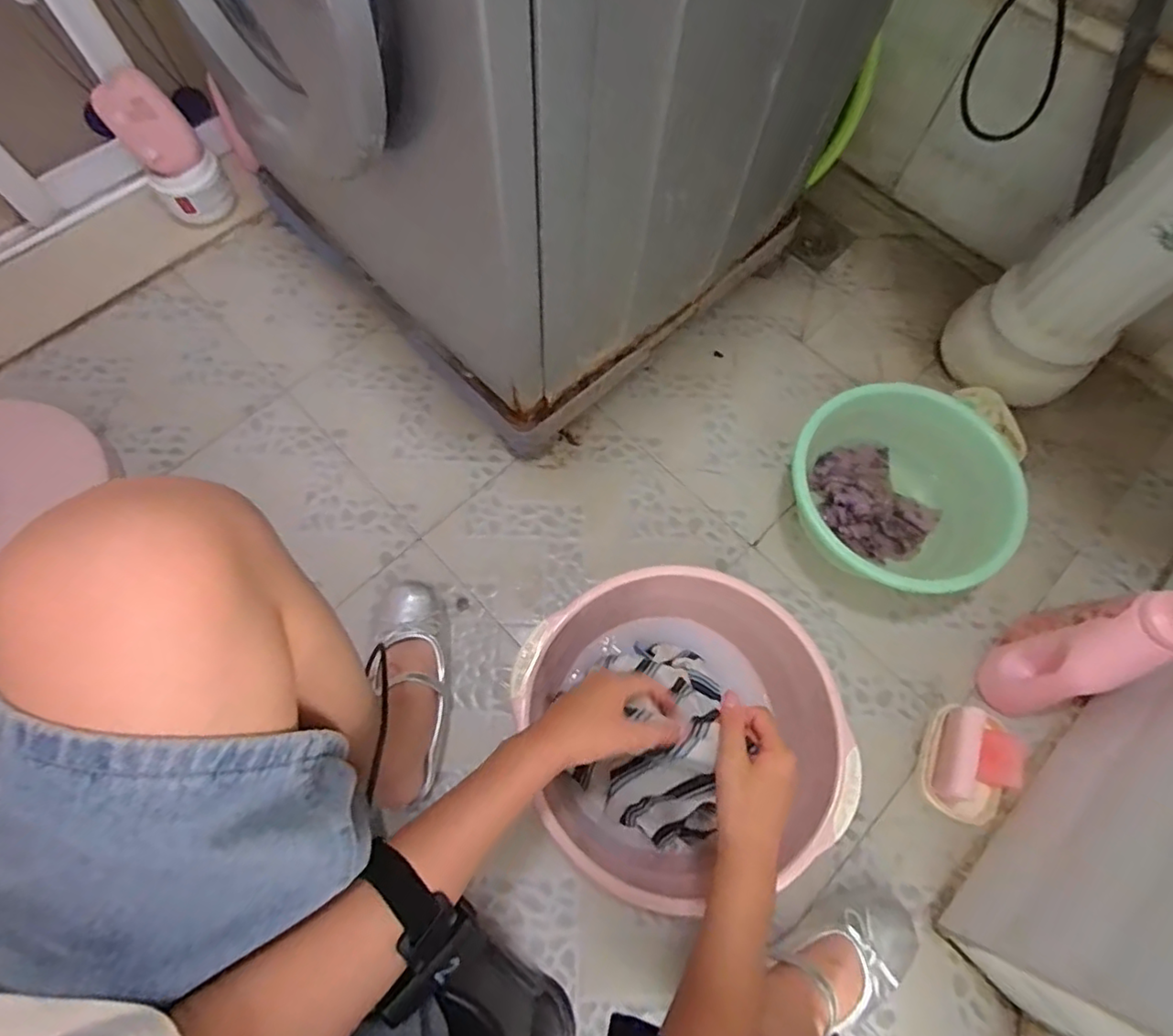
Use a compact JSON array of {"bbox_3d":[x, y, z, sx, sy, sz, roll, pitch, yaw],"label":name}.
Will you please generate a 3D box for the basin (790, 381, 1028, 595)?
[{"bbox_3d":[0.372,-0.024,0.736,0.244,0.122,0.256,-39,76,-16],"label":"basin"}]

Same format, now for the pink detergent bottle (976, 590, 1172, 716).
[{"bbox_3d":[0.513,0.147,0.617,0.052,0.224,0.105,37,73,12],"label":"pink detergent bottle"}]

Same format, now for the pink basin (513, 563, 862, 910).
[{"bbox_3d":[0.092,0.215,0.623,0.290,0.139,0.287,1,69,-2],"label":"pink basin"}]

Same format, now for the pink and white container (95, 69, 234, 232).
[{"bbox_3d":[-0.566,-0.490,0.814,0.097,0.190,0.091,-30,74,-13],"label":"pink and white container"}]

